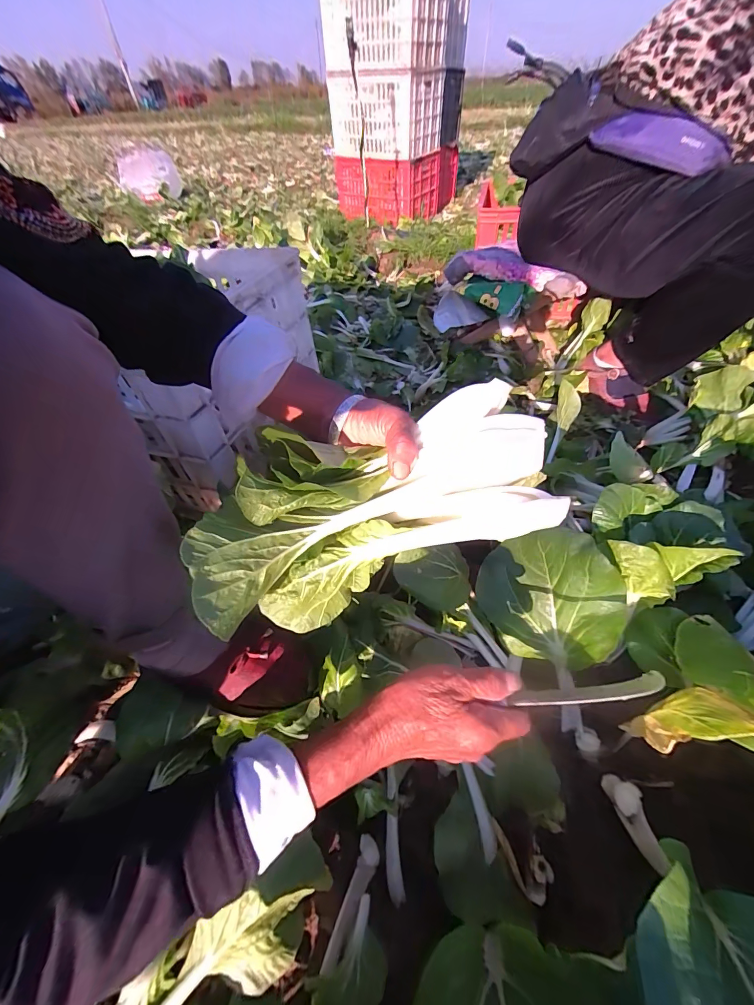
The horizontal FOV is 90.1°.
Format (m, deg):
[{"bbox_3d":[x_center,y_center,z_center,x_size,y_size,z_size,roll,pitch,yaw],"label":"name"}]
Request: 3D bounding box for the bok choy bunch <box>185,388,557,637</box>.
[{"bbox_3d":[0.001,0.009,0.279,0.243,0.099,0.118,-21,49,-2],"label":"bok choy bunch"}]

